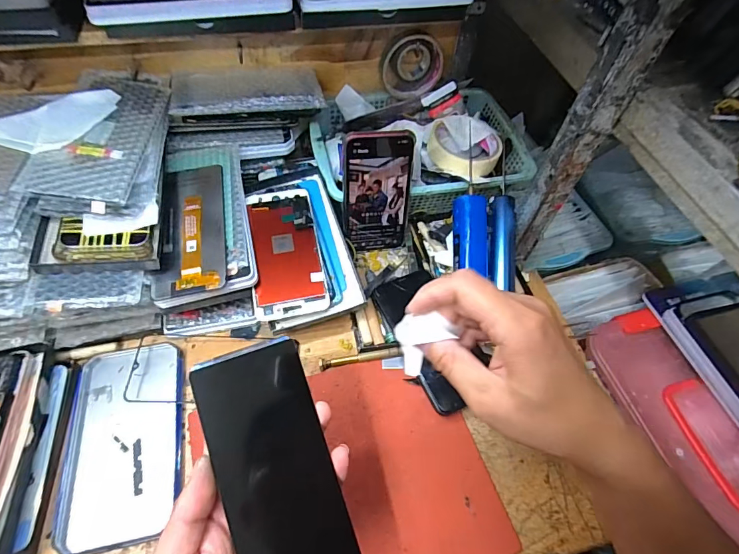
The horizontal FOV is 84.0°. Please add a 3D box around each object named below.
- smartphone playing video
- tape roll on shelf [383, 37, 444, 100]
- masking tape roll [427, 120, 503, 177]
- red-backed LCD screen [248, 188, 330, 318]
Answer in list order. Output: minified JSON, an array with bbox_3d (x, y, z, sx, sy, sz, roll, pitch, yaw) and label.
[{"bbox_3d":[0.009,-0.094,0.470,0.078,0.150,0.010,-6,41,-8],"label":"smartphone playing video"},{"bbox_3d":[0.058,-0.281,0.547,0.081,0.081,0.023,-4,57,-7],"label":"tape roll on shelf"},{"bbox_3d":[0.119,-0.157,0.515,0.092,0.019,0.092,2,57,-3],"label":"masking tape roll"},{"bbox_3d":[-0.092,-0.030,0.447,0.074,0.010,0.153,-11,67,-7],"label":"red-backed LCD screen"}]

